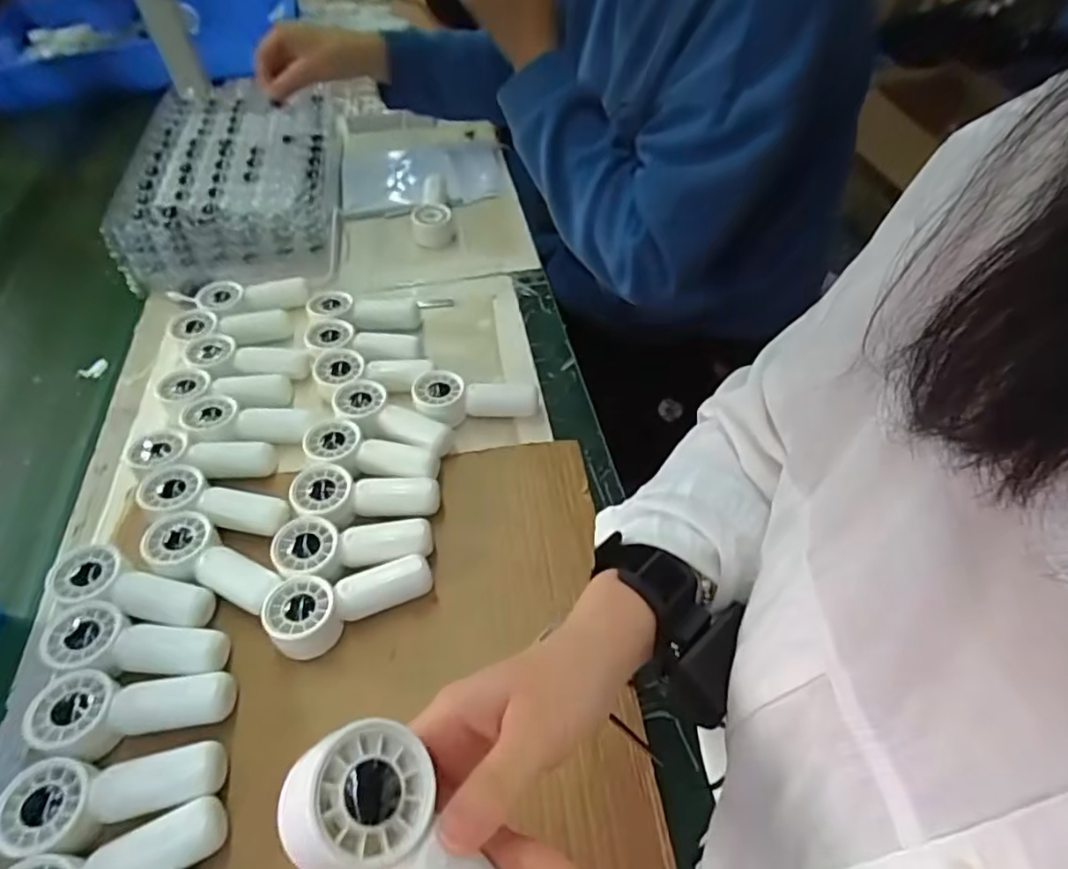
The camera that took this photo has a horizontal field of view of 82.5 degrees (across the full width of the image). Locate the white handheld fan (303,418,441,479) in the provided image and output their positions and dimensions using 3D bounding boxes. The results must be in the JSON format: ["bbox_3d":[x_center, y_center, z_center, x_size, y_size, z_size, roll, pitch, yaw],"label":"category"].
[{"bbox_3d":[-0.137,0.022,0.509,0.114,0.032,0.045,14,51,14],"label":"white handheld fan"}]

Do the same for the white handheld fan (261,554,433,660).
[{"bbox_3d":[-0.126,0.117,0.423,0.110,0.028,0.046,-14,50,-10],"label":"white handheld fan"}]

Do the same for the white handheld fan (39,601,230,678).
[{"bbox_3d":[-0.263,0.141,0.403,0.114,0.026,0.044,7,50,9],"label":"white handheld fan"}]

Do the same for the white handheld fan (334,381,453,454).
[{"bbox_3d":[-0.127,-0.007,0.534,0.111,0.032,0.044,26,55,23],"label":"white handheld fan"}]

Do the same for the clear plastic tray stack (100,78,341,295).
[{"bbox_3d":[-0.381,-0.341,0.795,0.244,0.079,0.396,-10,49,-7],"label":"clear plastic tray stack"}]

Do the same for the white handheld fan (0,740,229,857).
[{"bbox_3d":[-0.238,0.208,0.347,0.112,0.028,0.047,-8,49,-4],"label":"white handheld fan"}]

